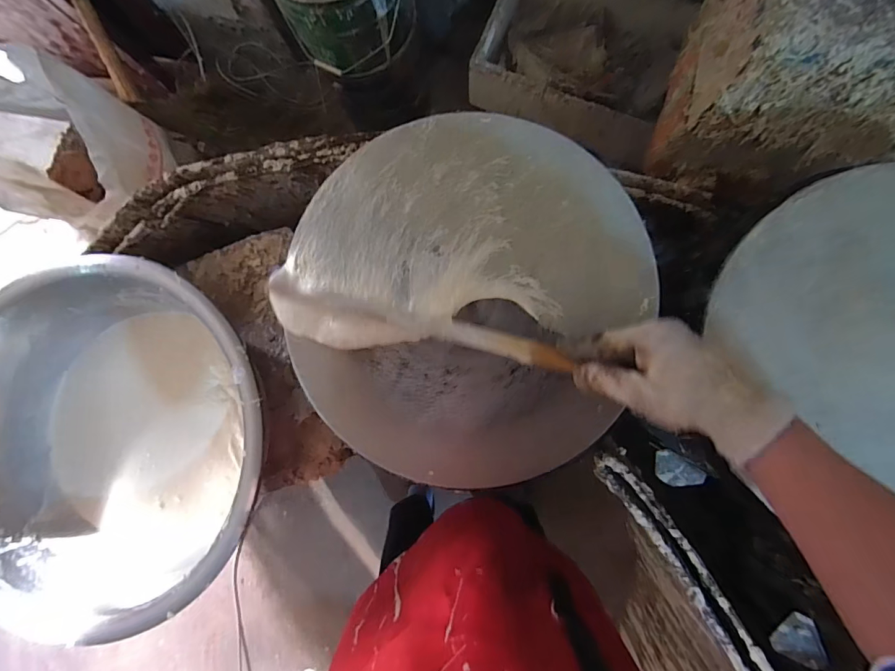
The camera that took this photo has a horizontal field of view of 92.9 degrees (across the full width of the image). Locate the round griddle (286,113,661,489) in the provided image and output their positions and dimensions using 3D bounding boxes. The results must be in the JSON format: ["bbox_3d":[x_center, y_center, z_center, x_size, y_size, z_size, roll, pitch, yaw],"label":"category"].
[{"bbox_3d":[0.011,-0.040,0.436,0.352,0.019,0.364,0,87,5],"label":"round griddle"}]

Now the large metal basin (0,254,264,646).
[{"bbox_3d":[-0.475,0.149,0.642,0.479,0.165,0.472,0,87,5],"label":"large metal basin"}]

